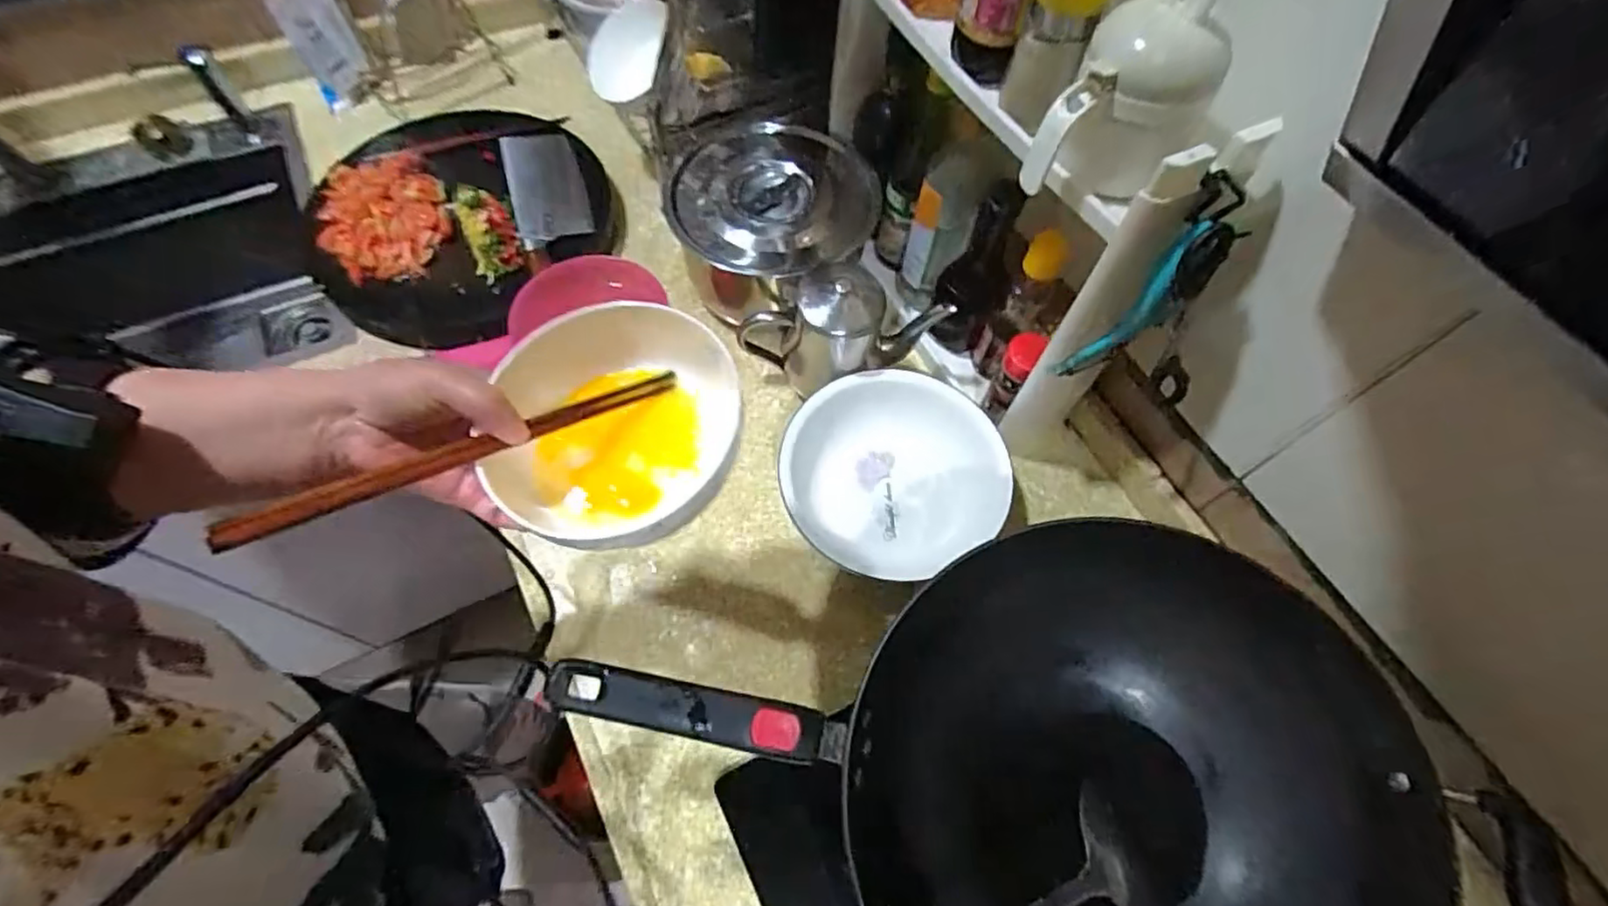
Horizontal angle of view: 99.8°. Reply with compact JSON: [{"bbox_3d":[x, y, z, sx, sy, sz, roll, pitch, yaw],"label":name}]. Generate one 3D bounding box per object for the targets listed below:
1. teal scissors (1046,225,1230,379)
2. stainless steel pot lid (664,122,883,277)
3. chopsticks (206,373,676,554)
[{"bbox_3d":[0.245,-0.102,0.499,0.054,0.157,0.023,-5,63,-4],"label":"teal scissors"},{"bbox_3d":[-0.037,-0.266,0.714,0.223,0.050,0.208,1,63,-1],"label":"stainless steel pot lid"},{"bbox_3d":[-0.174,-0.005,0.371,0.242,0.012,0.012,-27,64,-40],"label":"chopsticks"}]

